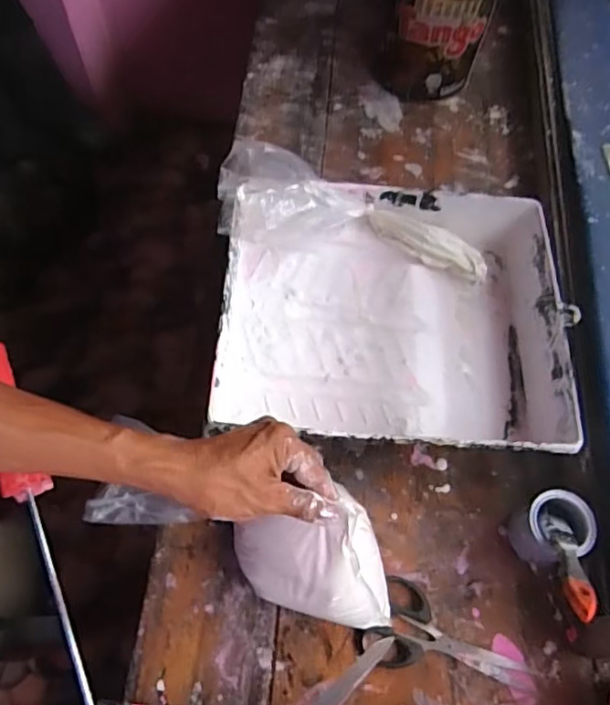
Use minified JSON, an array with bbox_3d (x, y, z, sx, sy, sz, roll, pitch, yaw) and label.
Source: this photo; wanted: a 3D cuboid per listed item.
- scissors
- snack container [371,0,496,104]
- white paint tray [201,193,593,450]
[{"bbox_3d":[0.125,0.257,0.506,0.147,0.013,0.072,25,64,9],"label":"scissors"},{"bbox_3d":[0.172,-0.454,0.778,0.138,0.167,0.165,13,63,4],"label":"snack container"},{"bbox_3d":[0.091,-0.039,0.615,0.346,0.081,0.296,3,63,-2],"label":"white paint tray"}]

